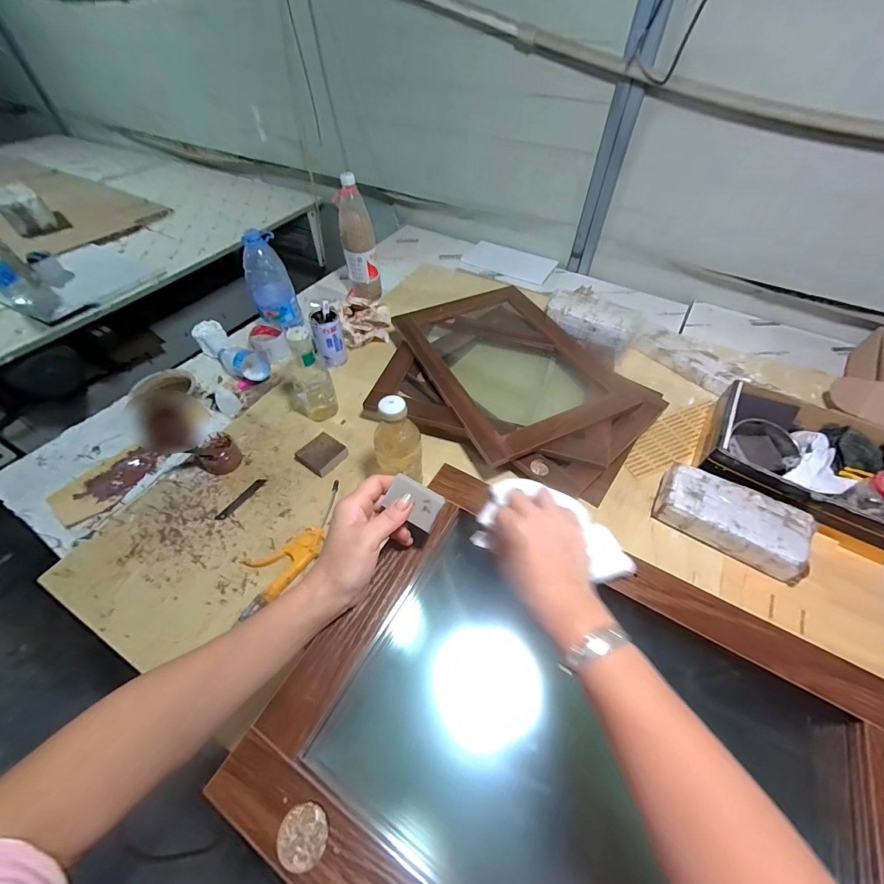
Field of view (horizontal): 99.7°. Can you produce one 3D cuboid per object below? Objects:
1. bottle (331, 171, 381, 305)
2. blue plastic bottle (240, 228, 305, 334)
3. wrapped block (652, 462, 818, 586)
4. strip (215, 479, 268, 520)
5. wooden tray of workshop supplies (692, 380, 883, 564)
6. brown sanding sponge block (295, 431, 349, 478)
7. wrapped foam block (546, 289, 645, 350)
[{"bbox_3d":[-0.218,-0.506,0.959,0.087,0.272,0.073,6,52,5],"label":"bottle"},{"bbox_3d":[-0.400,-0.371,0.863,0.093,0.196,0.081,-22,55,-16],"label":"blue plastic bottle"},{"bbox_3d":[0.473,0.126,0.617,0.210,0.059,0.105,28,57,20],"label":"wrapped block"},{"bbox_3d":[-0.355,0.100,0.662,0.018,0.005,0.097,27,56,20],"label":"strip"},{"bbox_3d":[0.650,0.034,0.658,0.312,0.093,0.233,28,57,21],"label":"wooden tray of workshop supplies"},{"bbox_3d":[-0.226,0.023,0.705,0.072,0.023,0.073,30,57,22],"label":"brown sanding sponge block"},{"bbox_3d":[0.358,-0.291,0.888,0.218,0.065,0.121,24,55,18],"label":"wrapped foam block"}]

